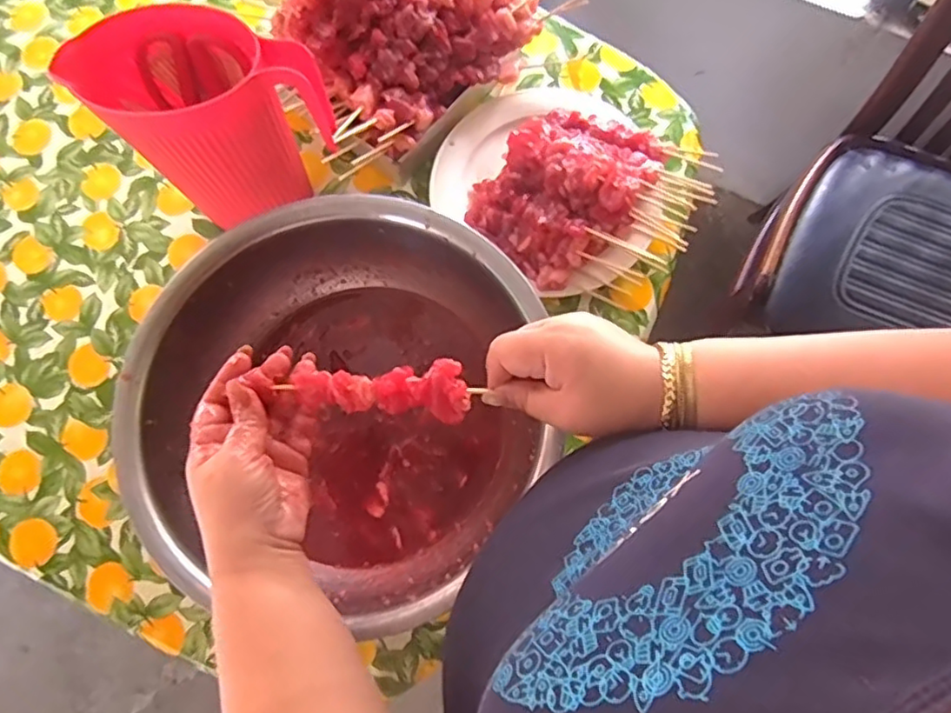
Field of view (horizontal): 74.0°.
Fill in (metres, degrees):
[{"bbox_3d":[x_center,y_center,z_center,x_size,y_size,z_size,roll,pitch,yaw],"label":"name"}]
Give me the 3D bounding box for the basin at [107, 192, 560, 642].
[{"bbox_3d":[-0.117,0.047,0.589,0.344,0.129,0.365,-1,74,2],"label":"basin"}]

